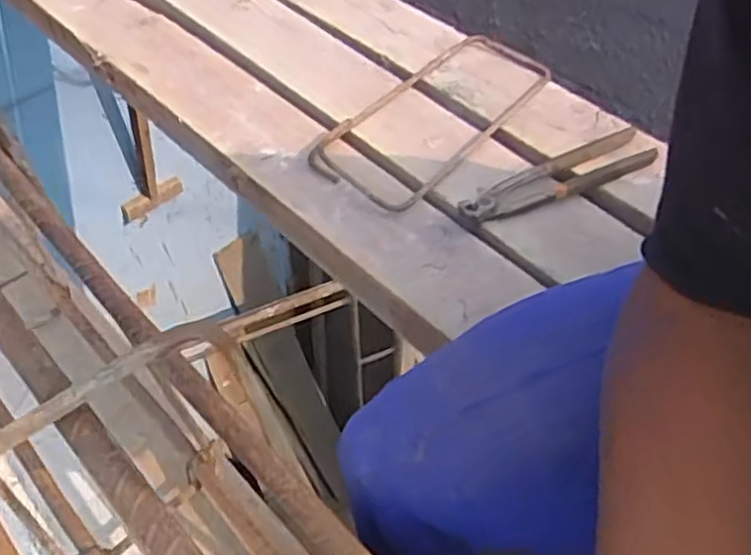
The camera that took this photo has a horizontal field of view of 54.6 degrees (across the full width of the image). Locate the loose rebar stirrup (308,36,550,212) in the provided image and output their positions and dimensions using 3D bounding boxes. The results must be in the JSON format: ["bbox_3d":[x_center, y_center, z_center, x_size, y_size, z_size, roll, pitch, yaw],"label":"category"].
[{"bbox_3d":[0.073,-0.191,0.808,0.138,0.020,0.320,33,59,23],"label":"loose rebar stirrup"}]

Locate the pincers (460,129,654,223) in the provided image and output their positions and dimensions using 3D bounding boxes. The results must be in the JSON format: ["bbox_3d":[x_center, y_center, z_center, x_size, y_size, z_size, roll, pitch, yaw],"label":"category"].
[{"bbox_3d":[0.180,-0.101,0.735,0.212,0.019,0.050,-19,55,-14],"label":"pincers"}]

